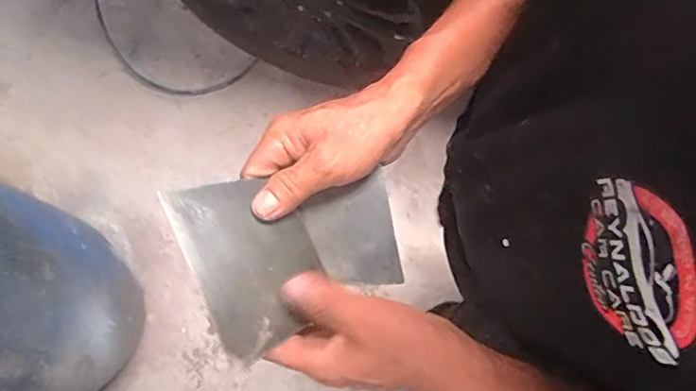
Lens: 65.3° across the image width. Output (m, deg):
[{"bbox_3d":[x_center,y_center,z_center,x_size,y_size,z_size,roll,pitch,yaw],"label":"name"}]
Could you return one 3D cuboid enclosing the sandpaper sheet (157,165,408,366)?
[{"bbox_3d":[-0.037,0.030,0.377,0.143,0.017,0.113,-23,82,-24],"label":"sandpaper sheet"}]

